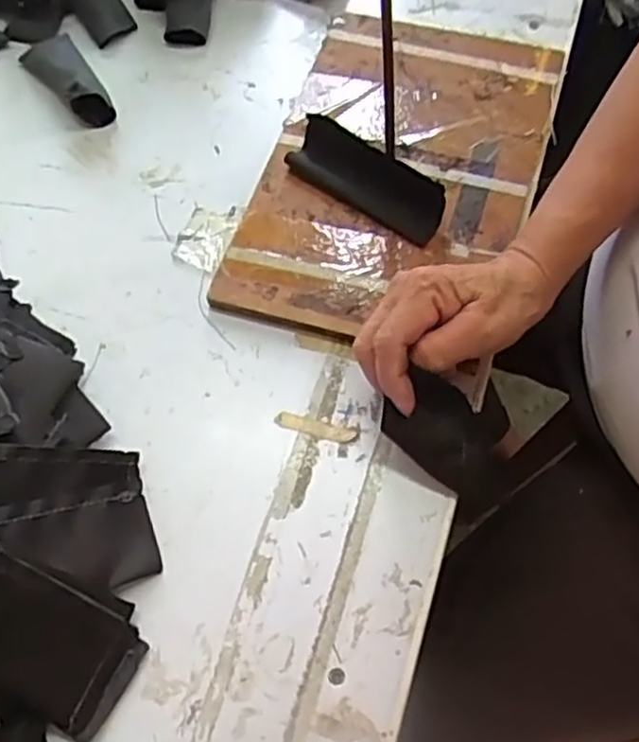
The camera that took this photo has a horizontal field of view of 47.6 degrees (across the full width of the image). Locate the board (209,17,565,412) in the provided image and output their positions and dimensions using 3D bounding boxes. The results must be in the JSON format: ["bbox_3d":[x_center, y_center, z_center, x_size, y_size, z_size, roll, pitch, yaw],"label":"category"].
[{"bbox_3d":[0.054,-0.134,0.501,0.179,0.021,0.273,15,66,11],"label":"board"}]

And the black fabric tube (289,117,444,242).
[{"bbox_3d":[0.029,-0.128,0.481,0.115,0.033,0.033,36,72,19],"label":"black fabric tube"}]

